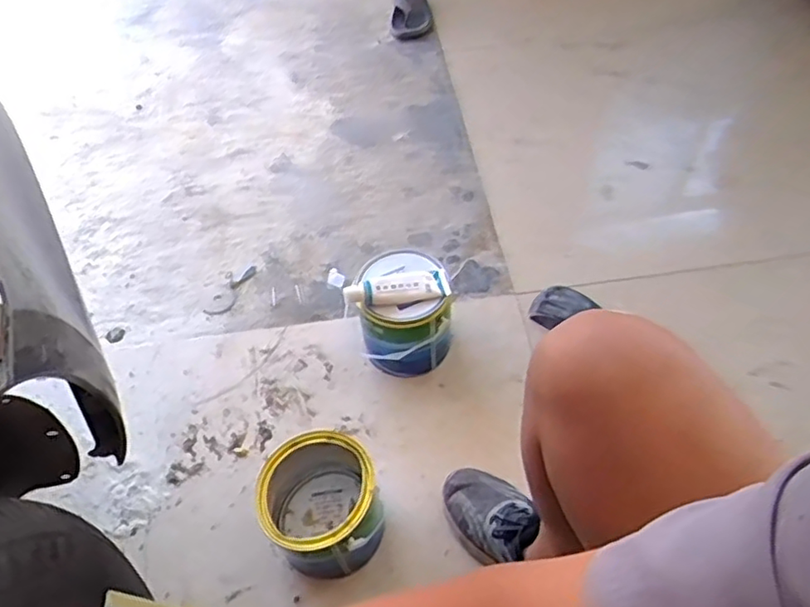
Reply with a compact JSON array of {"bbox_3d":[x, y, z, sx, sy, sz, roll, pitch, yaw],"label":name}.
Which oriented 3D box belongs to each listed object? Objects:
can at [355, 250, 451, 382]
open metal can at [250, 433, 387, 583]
[{"bbox_3d":[0.007,0.023,1.025,0.140,0.166,0.152,-2,54,3],"label":"can"},{"bbox_3d":[-0.111,0.275,0.857,0.153,0.156,0.163,-16,54,-7],"label":"open metal can"}]

